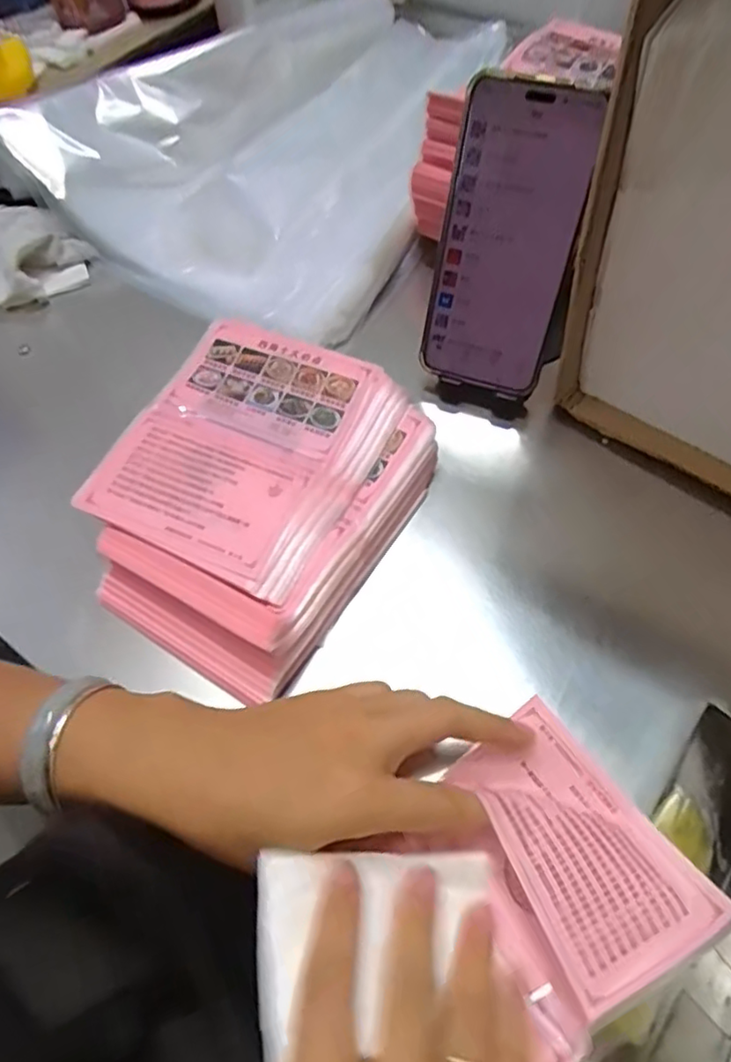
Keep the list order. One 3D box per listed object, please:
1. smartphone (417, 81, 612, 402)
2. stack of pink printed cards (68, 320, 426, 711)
[{"bbox_3d":[0.079,-0.160,0.362,0.076,0.161,0.016,16,36,13],"label":"smartphone"},{"bbox_3d":[-0.062,-0.024,0.364,0.160,0.035,0.201,27,65,18],"label":"stack of pink printed cards"}]

